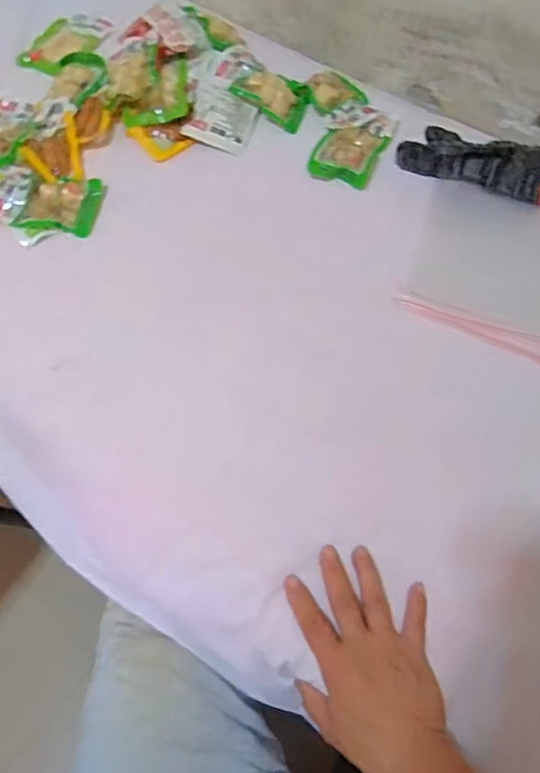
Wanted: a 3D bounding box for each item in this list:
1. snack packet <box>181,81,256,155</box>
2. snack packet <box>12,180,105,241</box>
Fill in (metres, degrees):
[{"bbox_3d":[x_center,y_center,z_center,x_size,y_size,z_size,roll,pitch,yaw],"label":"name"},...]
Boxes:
[{"bbox_3d":[-0.061,-0.325,0.716,0.080,0.021,0.075,19,67,10],"label":"snack packet"},{"bbox_3d":[-0.232,-0.205,0.658,0.079,0.018,0.073,6,61,8],"label":"snack packet"}]

